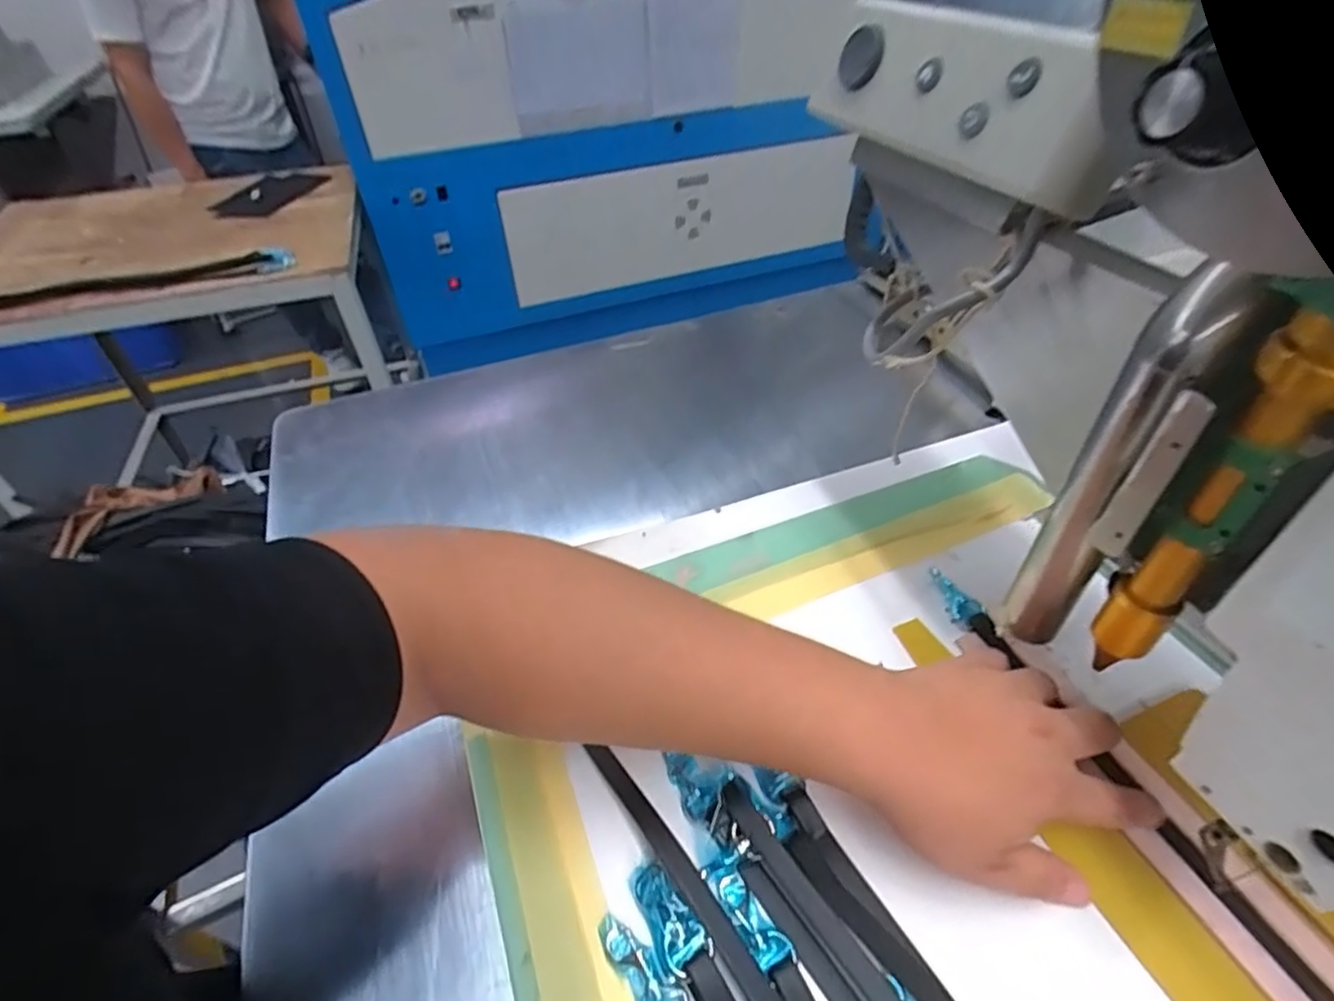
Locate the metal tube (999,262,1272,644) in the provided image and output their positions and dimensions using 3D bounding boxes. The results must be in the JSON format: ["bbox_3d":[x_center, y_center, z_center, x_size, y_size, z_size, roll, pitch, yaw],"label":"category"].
[{"bbox_3d":[0.203,-0.005,0.304,0.029,0.202,0.025,23,48,26],"label":"metal tube"}]

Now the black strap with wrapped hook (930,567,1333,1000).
[{"bbox_3d":[0.290,0.215,0.287,0.014,0.017,0.514,-18,46,-14],"label":"black strap with wrapped hook"}]

